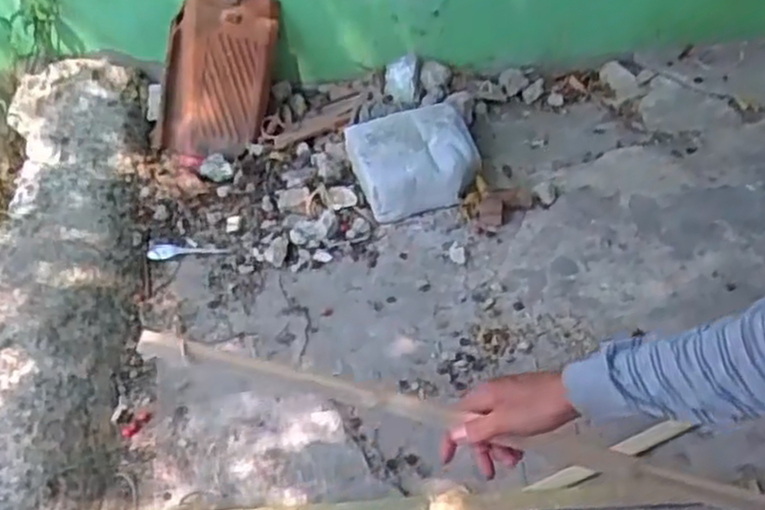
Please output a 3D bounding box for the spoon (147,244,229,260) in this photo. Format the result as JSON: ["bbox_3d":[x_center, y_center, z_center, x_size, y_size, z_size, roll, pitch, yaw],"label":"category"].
[{"bbox_3d":[-0.348,-0.010,1.419,0.137,0.010,0.034,-6,43,-8],"label":"spoon"}]

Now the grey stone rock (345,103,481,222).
[{"bbox_3d":[0.071,-0.175,1.470,0.247,0.090,0.175,-11,44,-12],"label":"grey stone rock"}]

